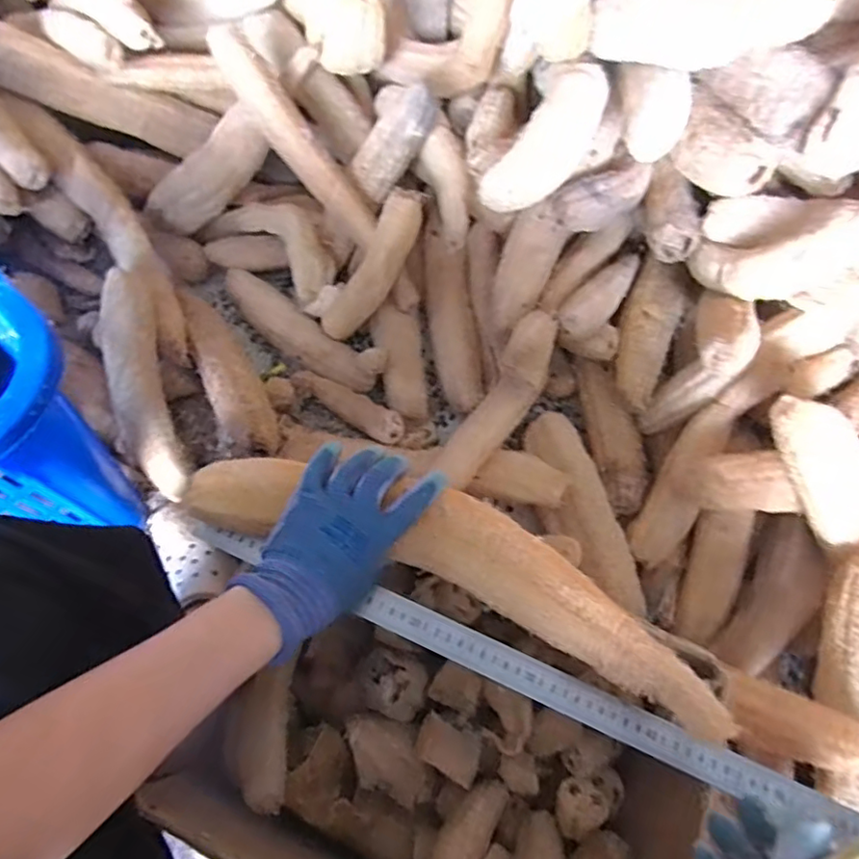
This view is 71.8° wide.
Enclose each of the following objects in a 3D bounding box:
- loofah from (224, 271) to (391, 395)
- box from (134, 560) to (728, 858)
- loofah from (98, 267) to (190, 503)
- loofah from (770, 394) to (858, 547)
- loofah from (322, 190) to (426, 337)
[{"bbox_3d":[-0.205,-0.153,0.915,0.302,0.041,0.072,33,66,13],"label":"loofah"},{"bbox_3d":[0.014,0.269,0.518,0.361,0.190,0.270,23,64,8],"label":"box"},{"bbox_3d":[-0.385,-0.073,0.787,0.068,0.052,0.320,-13,82,-9],"label":"loofah"},{"bbox_3d":[0.438,0.046,0.651,0.055,0.052,0.179,-34,101,-18],"label":"loofah"},{"bbox_3d":[-0.077,-0.232,0.863,0.061,0.239,0.045,44,27,17],"label":"loofah"}]

